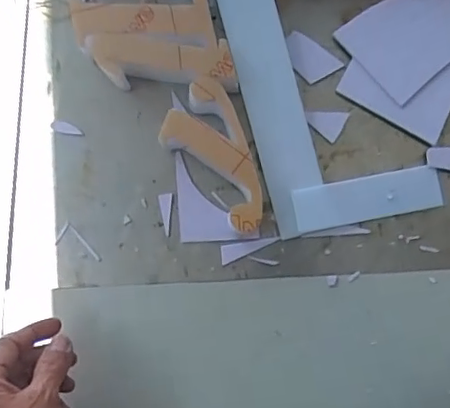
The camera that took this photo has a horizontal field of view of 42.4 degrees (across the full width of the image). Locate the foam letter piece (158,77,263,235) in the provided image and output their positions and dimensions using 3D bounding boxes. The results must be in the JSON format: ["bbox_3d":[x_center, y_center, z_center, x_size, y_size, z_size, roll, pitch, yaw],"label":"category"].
[{"bbox_3d":[-0.004,-0.038,0.510,0.070,0.047,0.134,-33,85,0],"label":"foam letter piece"}]

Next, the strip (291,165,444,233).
[{"bbox_3d":[0.128,-0.005,0.521,0.131,0.005,0.039,-11,92,-2],"label":"strip"}]

